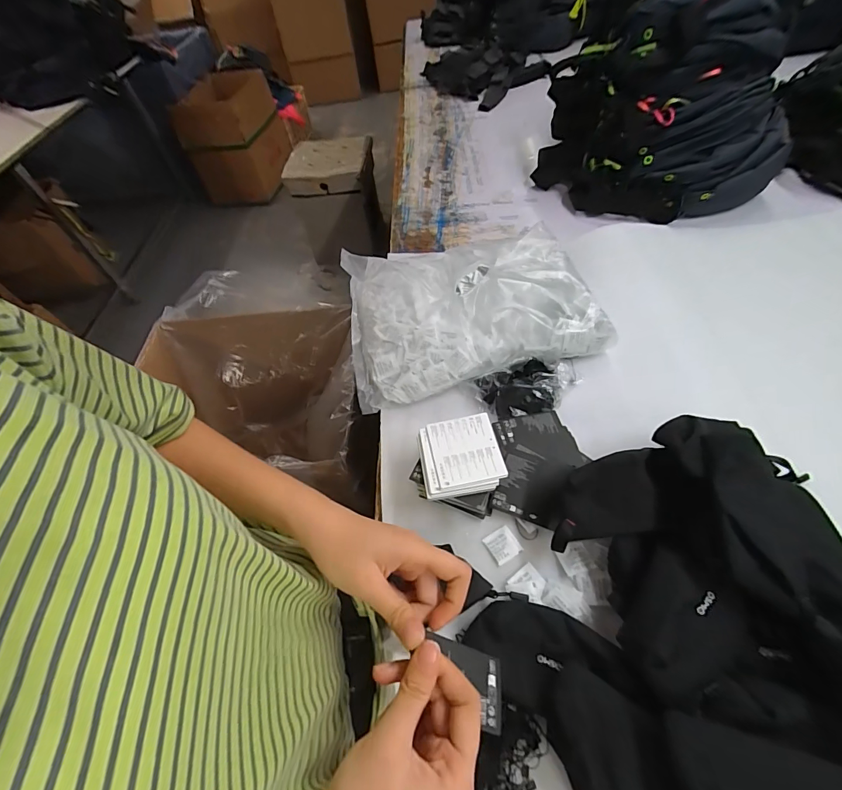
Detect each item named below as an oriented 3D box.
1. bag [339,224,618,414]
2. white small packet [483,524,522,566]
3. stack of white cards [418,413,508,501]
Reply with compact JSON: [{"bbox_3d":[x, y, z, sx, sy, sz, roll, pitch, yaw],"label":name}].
[{"bbox_3d":[0.081,-0.176,0.771,0.450,0.103,0.348,-14,53,-3],"label":"bag"},{"bbox_3d":[0.110,0.203,0.541,0.040,0.004,0.040,-28,55,-13],"label":"white small packet"},{"bbox_3d":[0.053,0.082,0.548,0.106,0.014,0.110,-11,53,0],"label":"stack of white cards"}]

